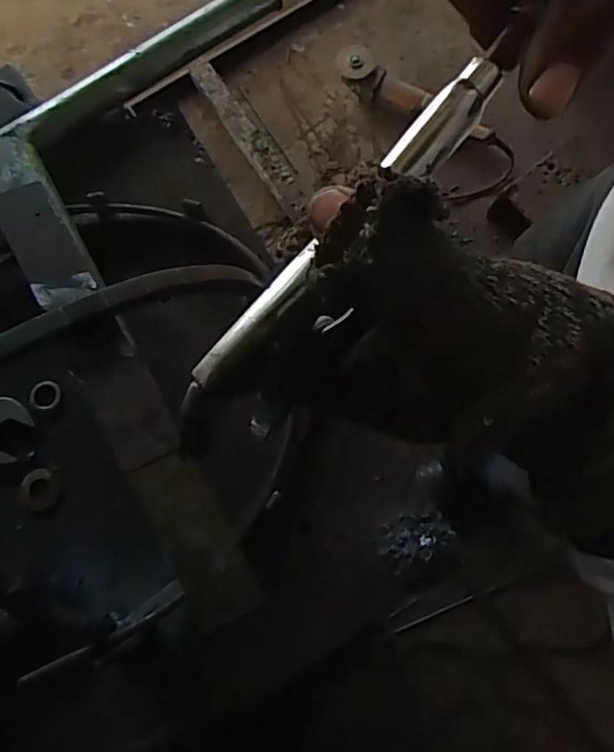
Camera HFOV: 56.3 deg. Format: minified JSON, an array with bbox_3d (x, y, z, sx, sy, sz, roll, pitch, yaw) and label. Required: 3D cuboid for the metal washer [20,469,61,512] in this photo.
[{"bbox_3d":[-0.156,0.066,0.334,0.023,0.004,0.022,0,77,1],"label":"metal washer"}]

